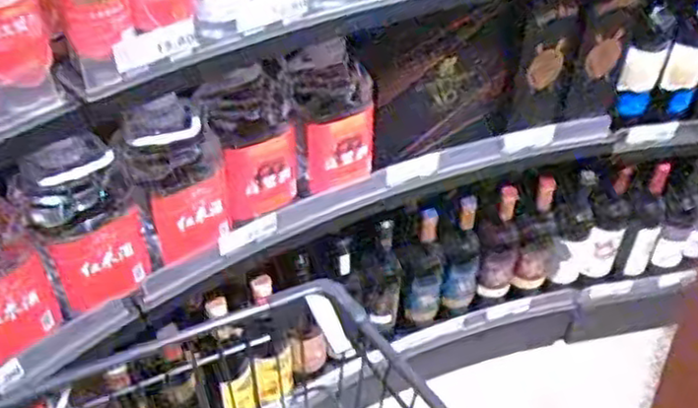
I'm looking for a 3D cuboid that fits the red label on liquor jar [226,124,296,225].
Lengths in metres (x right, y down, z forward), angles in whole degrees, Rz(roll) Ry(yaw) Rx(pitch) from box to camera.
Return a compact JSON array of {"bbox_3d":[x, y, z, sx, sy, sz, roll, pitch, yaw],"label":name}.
[{"bbox_3d":[-0.115,-0.039,0.953,0.105,0.121,0.012,-25,49,-26],"label":"red label on liquor jar"}]

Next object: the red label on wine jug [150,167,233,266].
[{"bbox_3d":[-0.195,0.016,0.907,0.102,0.104,0.011,-28,50,-28],"label":"red label on wine jug"}]

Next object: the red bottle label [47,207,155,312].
[{"bbox_3d":[-0.288,0.069,0.850,0.107,0.105,0.016,-29,50,-28],"label":"red bottle label"}]

